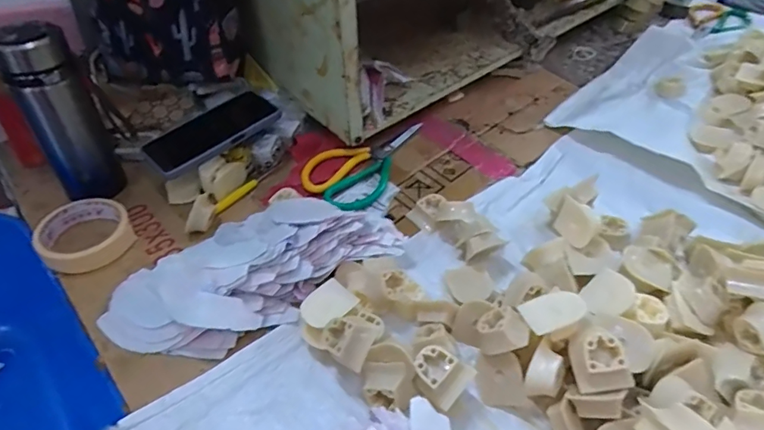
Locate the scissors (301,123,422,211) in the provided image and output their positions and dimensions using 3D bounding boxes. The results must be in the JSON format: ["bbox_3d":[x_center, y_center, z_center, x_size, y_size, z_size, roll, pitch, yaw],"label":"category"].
[{"bbox_3d":[-0.013,-0.074,0.626,0.100,0.021,0.192,33,56,31],"label":"scissors"}]

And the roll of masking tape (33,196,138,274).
[{"bbox_3d":[-0.332,0.023,0.537,0.090,0.038,0.090,-18,47,-14],"label":"roll of masking tape"}]

